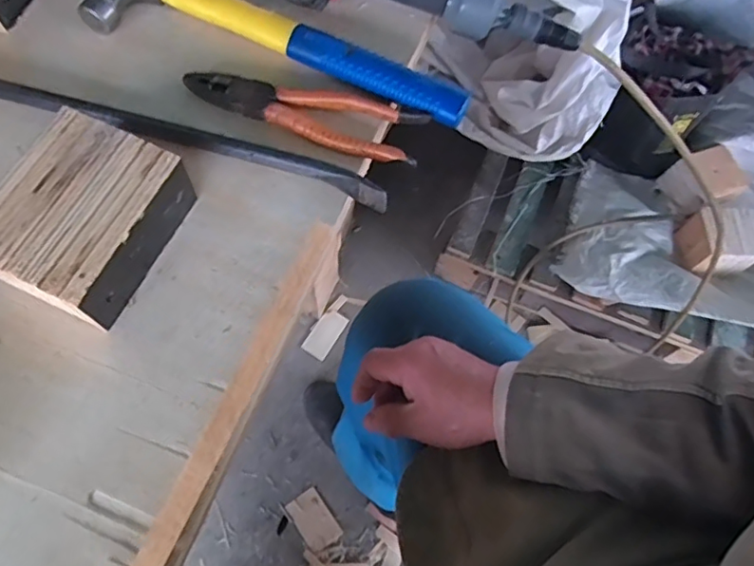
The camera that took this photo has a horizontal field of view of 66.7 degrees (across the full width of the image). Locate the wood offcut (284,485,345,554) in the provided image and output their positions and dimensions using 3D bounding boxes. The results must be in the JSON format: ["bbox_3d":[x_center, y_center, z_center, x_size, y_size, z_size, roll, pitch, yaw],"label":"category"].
[{"bbox_3d":[-0.107,0.404,0.976,0.060,0.005,0.093,-34,74,-16],"label":"wood offcut"}]

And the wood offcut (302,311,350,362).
[{"bbox_3d":[-0.098,0.097,1.091,0.053,0.011,0.095,31,69,8],"label":"wood offcut"}]

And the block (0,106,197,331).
[{"bbox_3d":[-0.199,-0.043,0.400,0.100,0.062,0.124,25,71,8],"label":"block"}]

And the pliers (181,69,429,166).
[{"bbox_3d":[-0.060,-0.142,0.468,0.195,0.012,0.052,14,69,4],"label":"pliers"}]

